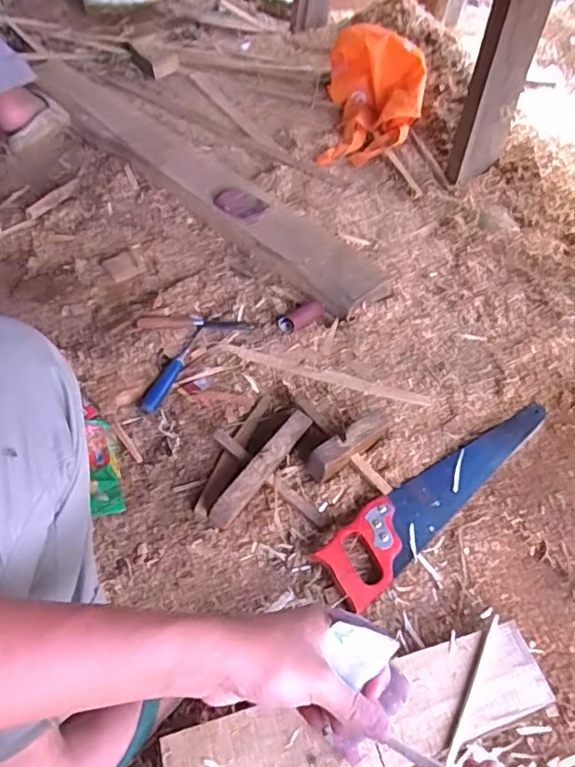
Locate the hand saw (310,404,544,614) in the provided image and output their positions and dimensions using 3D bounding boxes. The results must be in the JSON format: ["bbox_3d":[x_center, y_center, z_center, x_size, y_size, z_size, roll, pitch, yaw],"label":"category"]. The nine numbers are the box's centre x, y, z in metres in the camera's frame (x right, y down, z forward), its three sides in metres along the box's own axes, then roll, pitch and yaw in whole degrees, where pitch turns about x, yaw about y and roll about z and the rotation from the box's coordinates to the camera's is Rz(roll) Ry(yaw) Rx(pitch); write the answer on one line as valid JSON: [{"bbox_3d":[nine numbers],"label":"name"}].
[{"bbox_3d":[0.223,0.140,0.824,0.443,0.027,0.087,-35,62,-27],"label":"hand saw"}]

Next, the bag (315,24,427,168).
[{"bbox_3d":[0.209,-0.688,1.391,0.228,0.192,0.315,7,52,2],"label":"bag"}]

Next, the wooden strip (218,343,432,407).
[{"bbox_3d":[0.058,-0.013,0.945,0.347,0.004,0.030,15,53,7],"label":"wooden strip"}]

